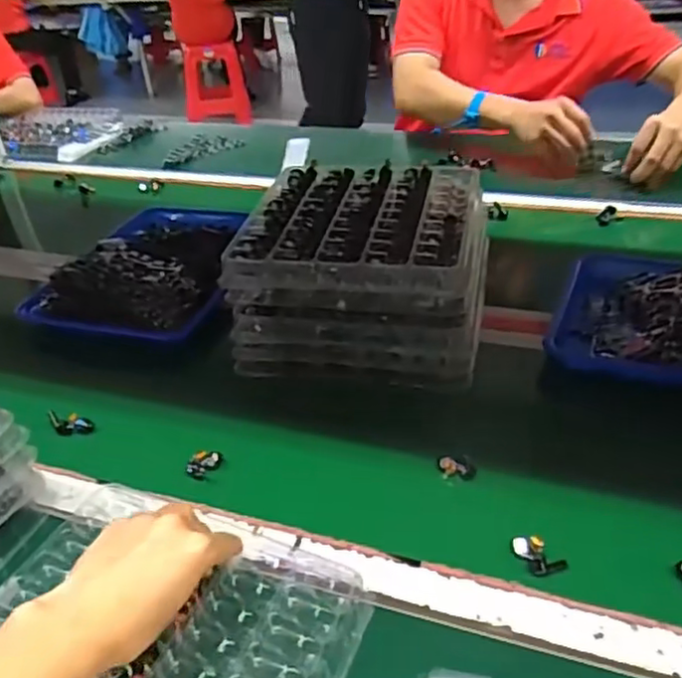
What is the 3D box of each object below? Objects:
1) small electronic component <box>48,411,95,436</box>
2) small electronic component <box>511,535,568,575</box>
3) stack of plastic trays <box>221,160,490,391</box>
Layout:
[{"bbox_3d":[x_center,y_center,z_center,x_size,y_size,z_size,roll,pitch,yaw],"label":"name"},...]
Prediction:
[{"bbox_3d":[-0.277,0.088,0.682,0.047,0.015,0.020,11,33,-4],"label":"small electronic component"},{"bbox_3d":[0.151,0.166,0.511,0.041,0.013,0.025,22,43,34],"label":"small electronic component"},{"bbox_3d":[0.028,-0.086,0.774,0.265,0.138,0.251,3,35,11],"label":"stack of plastic trays"}]

